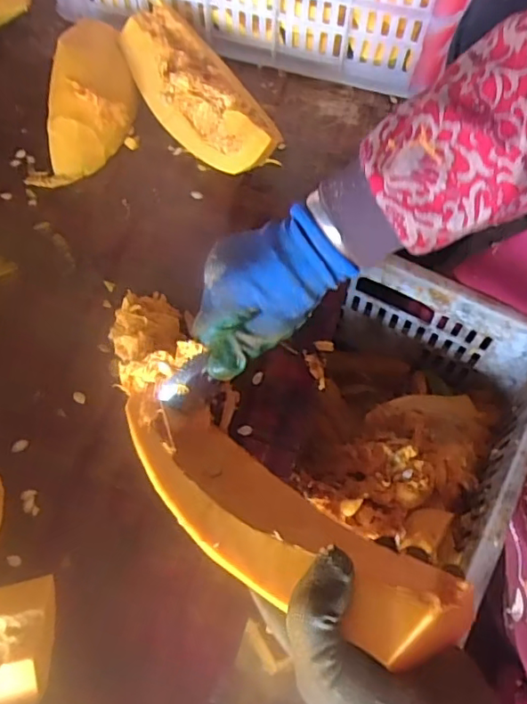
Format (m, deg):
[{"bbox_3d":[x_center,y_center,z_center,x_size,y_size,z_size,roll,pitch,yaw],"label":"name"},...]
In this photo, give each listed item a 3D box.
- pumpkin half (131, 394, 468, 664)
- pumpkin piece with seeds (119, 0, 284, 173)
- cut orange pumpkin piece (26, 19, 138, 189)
[{"bbox_3d":[-0.001,0.102,0.338,0.241,0.058,0.069,26,64,40],"label":"pumpkin half"},{"bbox_3d":[-0.067,-0.272,0.594,0.104,0.067,0.253,-24,64,-11],"label":"pumpkin piece with seeds"},{"bbox_3d":[-0.181,-0.273,0.578,0.082,0.054,0.220,7,76,6],"label":"cut orange pumpkin piece"}]

